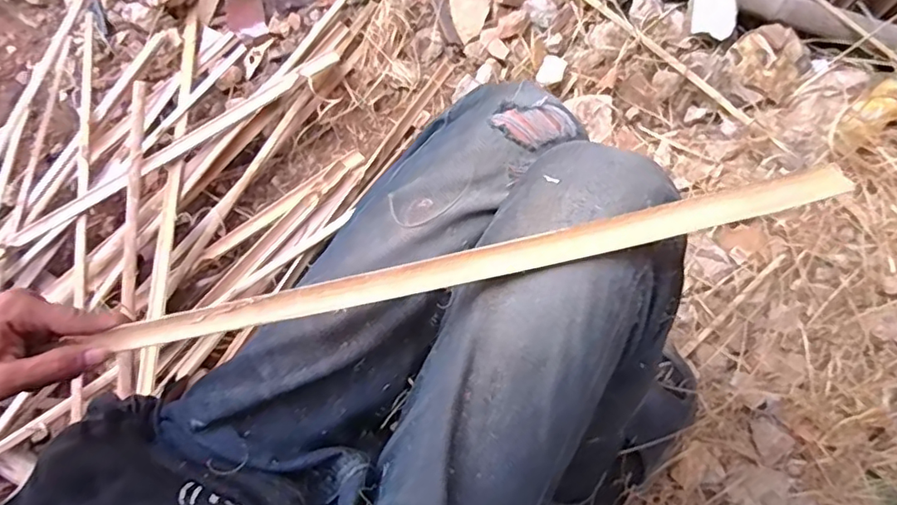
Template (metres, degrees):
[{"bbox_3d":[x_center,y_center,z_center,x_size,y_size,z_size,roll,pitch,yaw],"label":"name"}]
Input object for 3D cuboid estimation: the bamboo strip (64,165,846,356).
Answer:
[{"bbox_3d":[-0.014,0.015,0.378,0.497,0.008,0.023,-13,85,13],"label":"bamboo strip"}]

